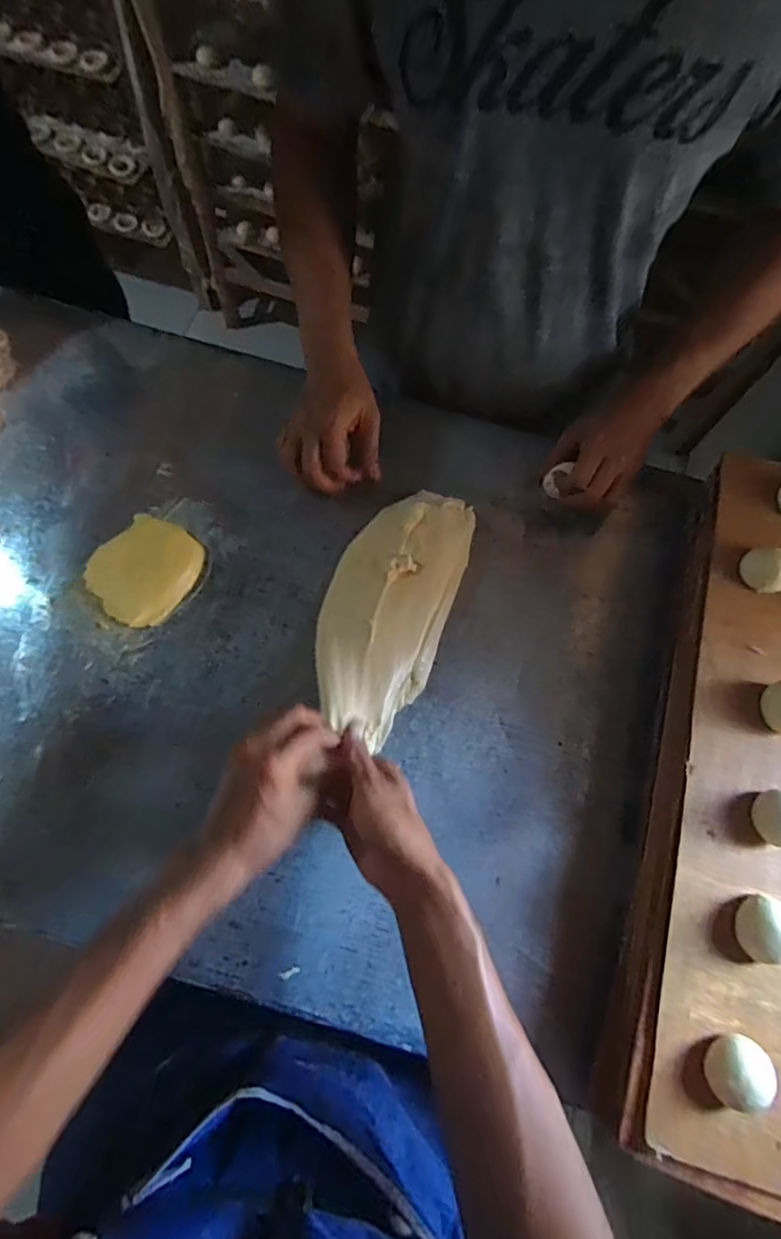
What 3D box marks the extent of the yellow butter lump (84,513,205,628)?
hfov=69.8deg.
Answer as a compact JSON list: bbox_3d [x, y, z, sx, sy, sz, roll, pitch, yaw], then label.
[{"bbox_3d":[-0.243,-0.050,0.561,0.094,0.019,0.105,40,73,10],"label":"yellow butter lump"}]

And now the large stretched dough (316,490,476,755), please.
[{"bbox_3d":[-0.003,-0.017,0.559,0.123,0.055,0.276,18,65,6],"label":"large stretched dough"}]

